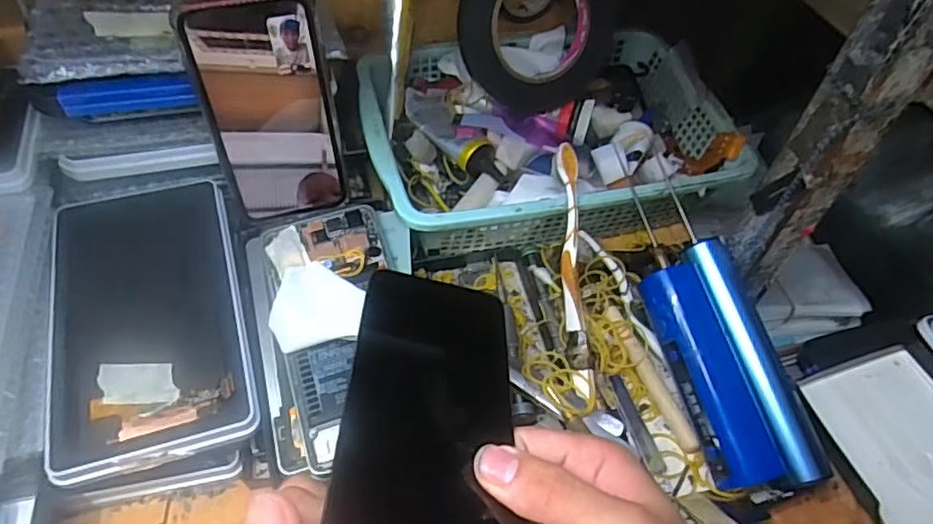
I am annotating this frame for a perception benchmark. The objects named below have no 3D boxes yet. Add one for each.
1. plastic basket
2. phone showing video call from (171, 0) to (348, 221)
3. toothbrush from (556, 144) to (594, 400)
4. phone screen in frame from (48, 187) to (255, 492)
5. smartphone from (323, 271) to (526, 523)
[{"bbox_3d":[0.061,-0.096,0.478,0.271,0.061,0.191,-9,53,-12],"label":"plastic basket"},{"bbox_3d":[-0.119,-0.091,0.381,0.073,0.150,0.008,-14,44,-12],"label":"phone showing video call"},{"bbox_3d":[0.068,0.002,0.391,0.011,0.018,0.161,-1,80,-6],"label":"toothbrush"},{"bbox_3d":[-0.180,0.026,0.349,0.096,0.018,0.175,-13,54,-15],"label":"phone screen in frame"},{"bbox_3d":[-0.015,0.058,0.270,0.072,0.005,0.148,13,38,-11],"label":"smartphone"}]

